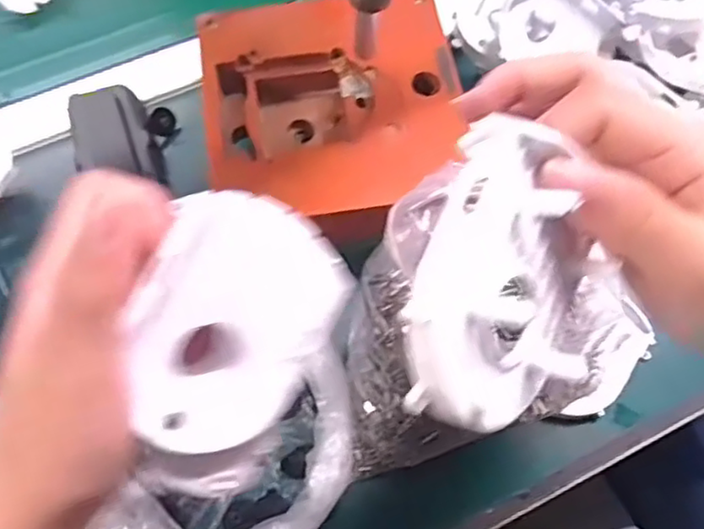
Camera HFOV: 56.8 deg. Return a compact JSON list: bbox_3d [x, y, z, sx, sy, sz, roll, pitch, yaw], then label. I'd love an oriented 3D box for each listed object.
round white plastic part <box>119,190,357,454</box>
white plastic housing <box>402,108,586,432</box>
[{"bbox_3d":[-0.044,0.021,0.231,0.070,0.025,0.087,36,83,-28],"label":"round white plastic part"},{"bbox_3d":[0.040,0.005,0.188,0.062,0.032,0.080,34,74,-35],"label":"white plastic housing"}]

